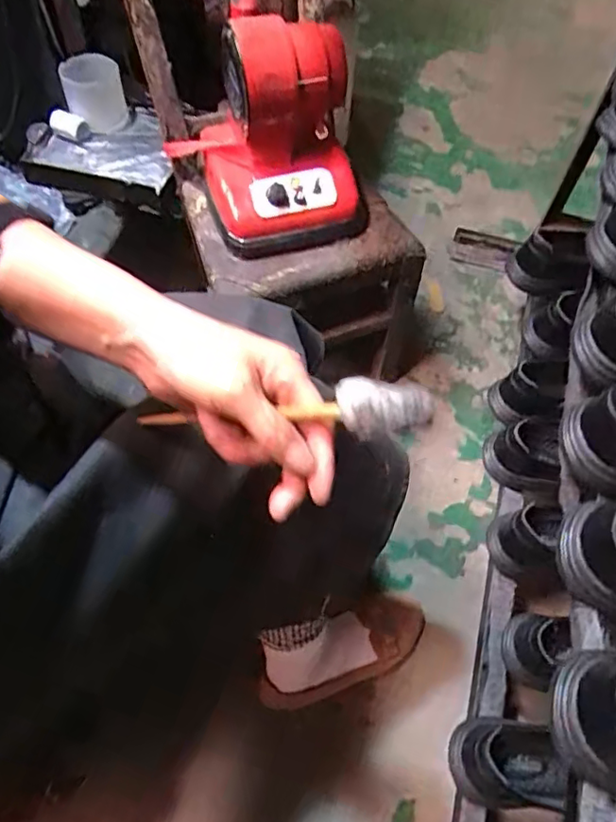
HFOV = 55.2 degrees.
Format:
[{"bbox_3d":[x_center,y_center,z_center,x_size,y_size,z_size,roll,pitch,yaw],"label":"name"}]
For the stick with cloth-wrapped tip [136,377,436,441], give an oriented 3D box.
[{"bbox_3d":[-0.028,0.002,0.353,0.214,0.027,0.023,-4,55,36],"label":"stick with cloth-wrapped tip"}]

